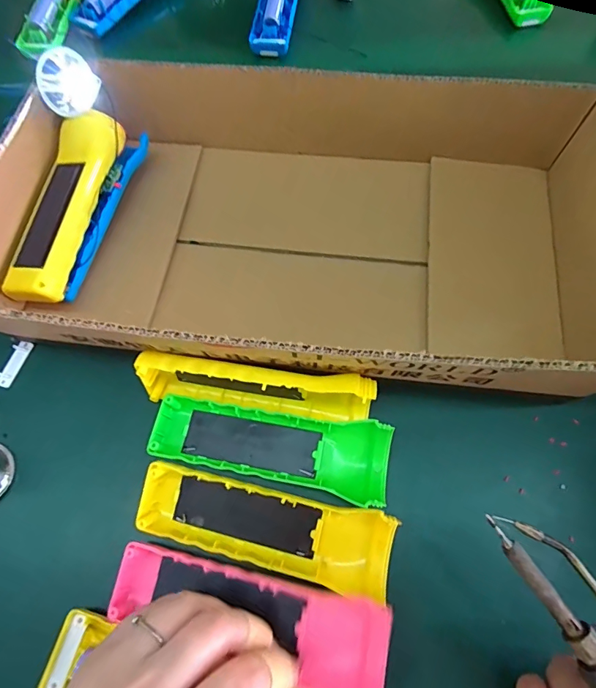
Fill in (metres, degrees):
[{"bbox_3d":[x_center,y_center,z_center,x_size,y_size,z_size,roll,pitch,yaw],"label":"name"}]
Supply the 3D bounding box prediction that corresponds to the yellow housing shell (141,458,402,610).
[{"bbox_3d":[-0.020,0.110,0.253,0.156,0.021,0.046,15,69,7],"label":"yellow housing shell"}]

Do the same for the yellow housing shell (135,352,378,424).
[{"bbox_3d":[-0.029,0.029,0.273,0.153,0.048,0.025,7,68,4],"label":"yellow housing shell"}]

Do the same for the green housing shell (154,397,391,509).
[{"bbox_3d":[-0.019,0.065,0.274,0.156,0.022,0.046,10,68,5],"label":"green housing shell"}]

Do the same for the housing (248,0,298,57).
[{"bbox_3d":[-0.021,-0.382,0.465,0.047,0.026,0.141,7,68,4],"label":"housing"}]

